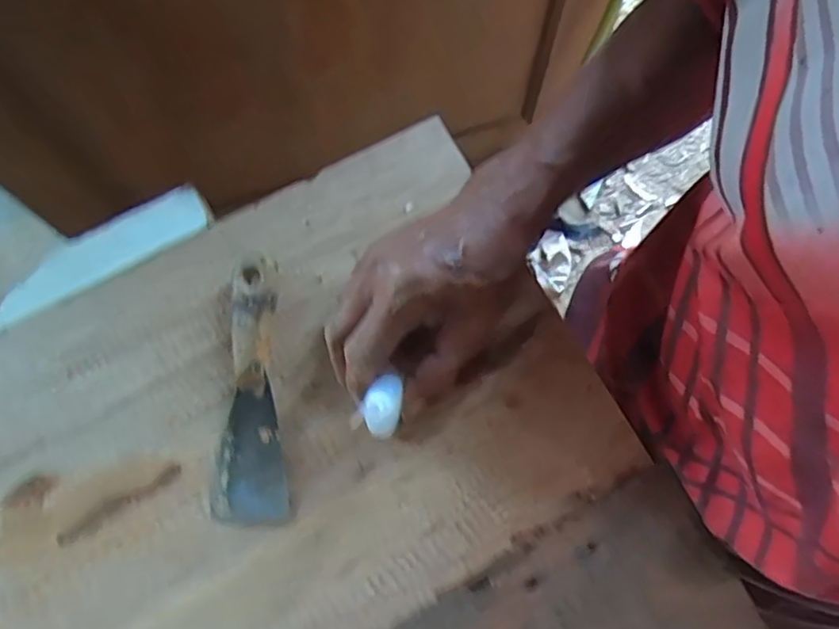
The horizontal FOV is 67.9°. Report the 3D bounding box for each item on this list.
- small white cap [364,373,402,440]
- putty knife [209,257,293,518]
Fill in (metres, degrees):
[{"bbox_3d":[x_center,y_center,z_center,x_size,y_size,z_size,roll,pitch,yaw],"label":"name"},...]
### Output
[{"bbox_3d":[-0.020,0.050,0.342,0.018,0.017,0.034,7,76,2],"label":"small white cap"},{"bbox_3d":[-0.108,0.045,0.384,0.044,0.021,0.162,-6,76,-1],"label":"putty knife"}]

